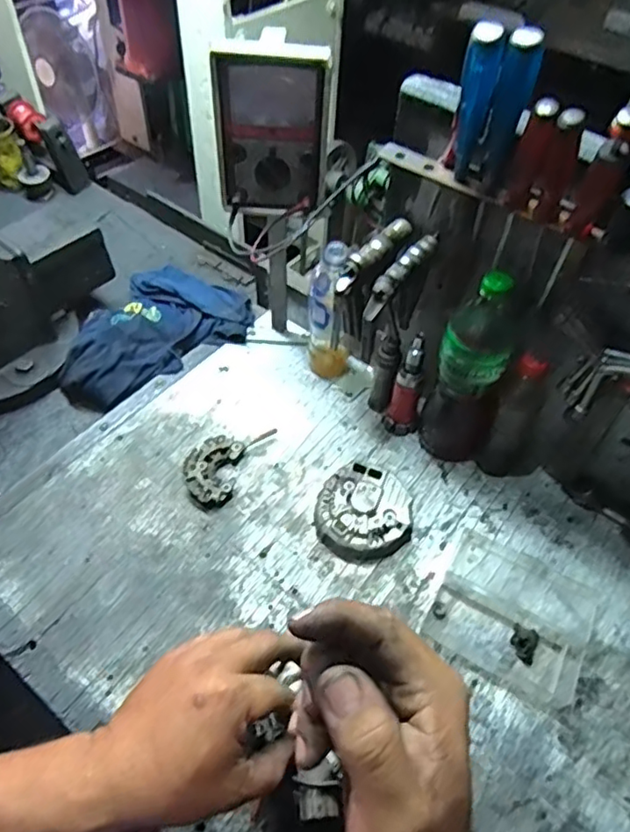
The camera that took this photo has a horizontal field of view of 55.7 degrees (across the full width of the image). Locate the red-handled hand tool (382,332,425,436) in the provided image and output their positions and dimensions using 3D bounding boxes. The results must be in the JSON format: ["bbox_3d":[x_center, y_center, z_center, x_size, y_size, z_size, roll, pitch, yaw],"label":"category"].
[{"bbox_3d":[0.117,-0.036,0.756,0.035,0.154,0.033,-10,53,-11],"label":"red-handled hand tool"}]

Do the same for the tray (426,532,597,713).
[{"bbox_3d":[0.219,0.213,0.655,0.161,0.021,0.144,26,55,16],"label":"tray"}]

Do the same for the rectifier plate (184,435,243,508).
[{"bbox_3d":[-0.132,0.069,0.755,0.062,0.018,0.096,9,52,4],"label":"rectifier plate"}]

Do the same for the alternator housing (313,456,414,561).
[{"bbox_3d":[0.055,0.111,0.719,0.114,0.040,0.120,2,52,-2],"label":"alternator housing"}]

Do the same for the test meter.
[{"bbox_3d":[-0.047,-0.314,0.657,0.118,0.167,0.040,3,52,-1],"label":"test meter"}]

